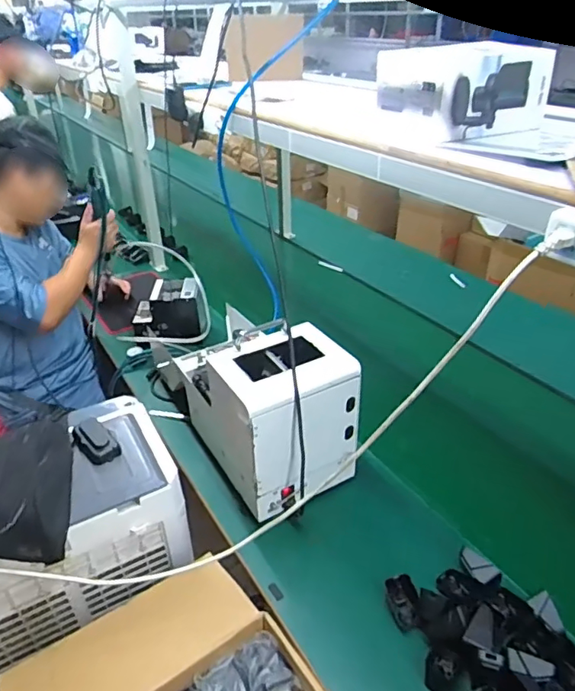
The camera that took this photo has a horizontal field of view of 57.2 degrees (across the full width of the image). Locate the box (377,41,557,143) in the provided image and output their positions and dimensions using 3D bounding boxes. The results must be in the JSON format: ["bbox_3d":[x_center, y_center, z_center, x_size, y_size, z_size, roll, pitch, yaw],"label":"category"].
[{"bbox_3d":[0.293,-0.417,0.856,0.247,0.114,0.174,-21,39,-27],"label":"box"}]

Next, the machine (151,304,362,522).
[{"bbox_3d":[-0.069,0.103,1.133,0.231,0.301,0.437,-21,39,-27],"label":"machine"}]

